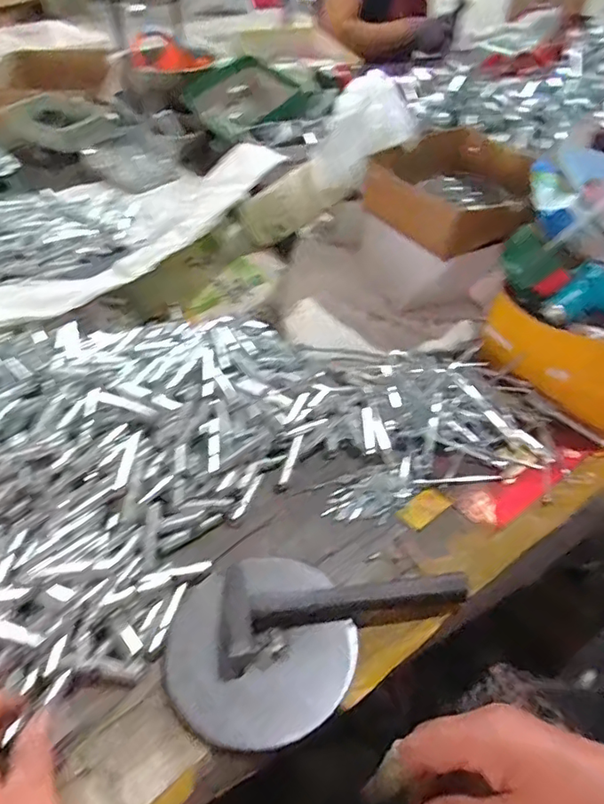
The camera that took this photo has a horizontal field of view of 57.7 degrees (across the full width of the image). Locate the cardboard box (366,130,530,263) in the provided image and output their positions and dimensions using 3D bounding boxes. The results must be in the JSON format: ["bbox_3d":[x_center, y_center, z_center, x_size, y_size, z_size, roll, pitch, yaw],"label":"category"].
[{"bbox_3d":[0.173,-0.259,0.664,0.191,0.063,0.139,-34,56,-30],"label":"cardboard box"}]

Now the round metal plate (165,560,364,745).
[{"bbox_3d":[-0.028,0.165,0.373,0.123,0.010,0.117,1,46,-1],"label":"round metal plate"}]

